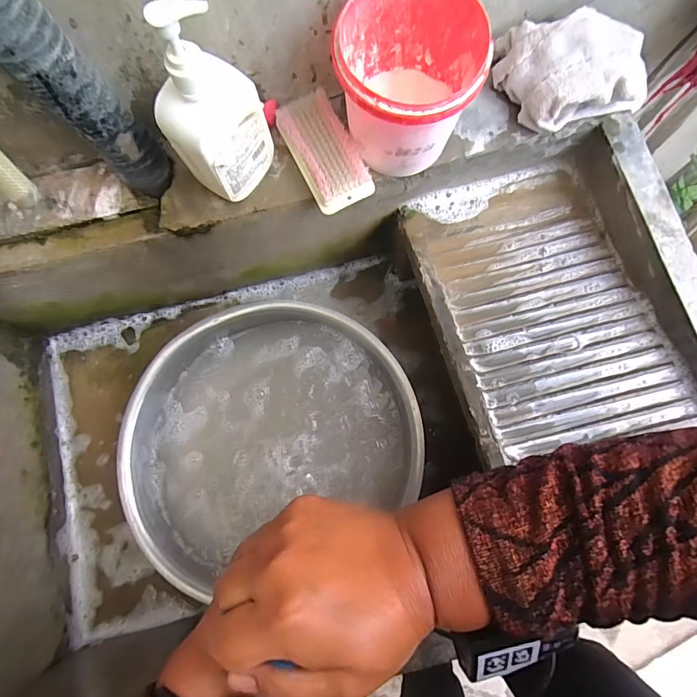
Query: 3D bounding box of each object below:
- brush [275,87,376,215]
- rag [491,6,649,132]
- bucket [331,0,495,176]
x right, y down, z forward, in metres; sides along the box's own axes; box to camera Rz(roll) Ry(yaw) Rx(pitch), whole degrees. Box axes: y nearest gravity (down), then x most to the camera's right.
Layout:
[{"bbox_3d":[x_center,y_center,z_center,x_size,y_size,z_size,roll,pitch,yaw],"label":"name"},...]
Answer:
[{"bbox_3d":[-0.026,-0.214,0.459,0.063,0.037,0.117,-28,78,-5],"label":"brush"},{"bbox_3d":[0.242,-0.300,0.458,0.146,0.066,0.099,-9,77,-1],"label":"rag"},{"bbox_3d":[0.057,-0.251,0.412,0.125,0.122,0.132,0,77,1],"label":"bucket"}]

